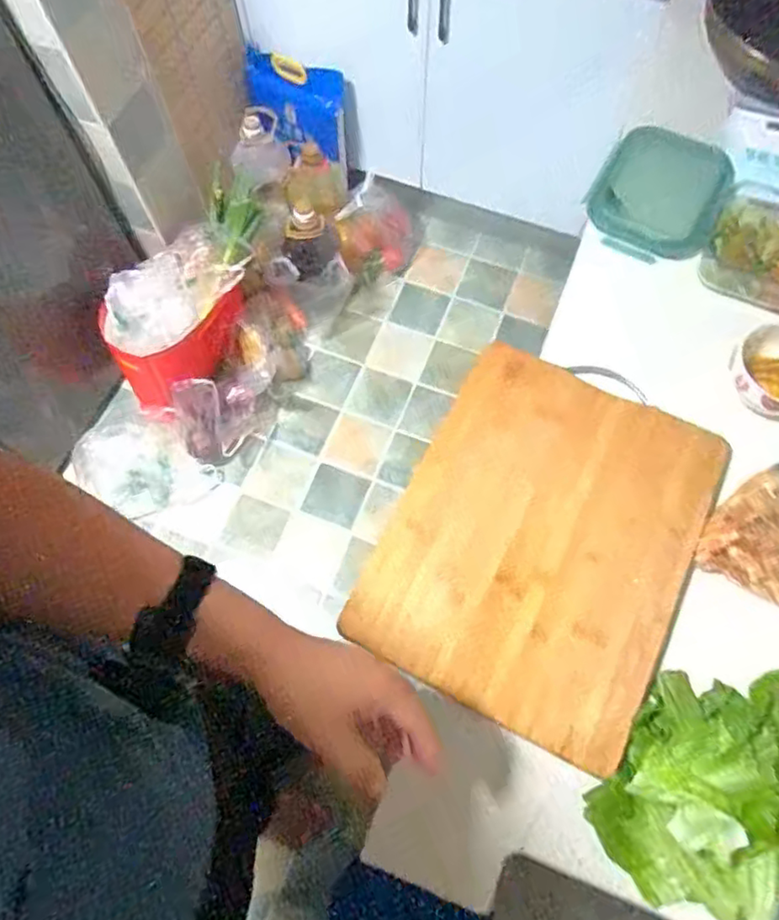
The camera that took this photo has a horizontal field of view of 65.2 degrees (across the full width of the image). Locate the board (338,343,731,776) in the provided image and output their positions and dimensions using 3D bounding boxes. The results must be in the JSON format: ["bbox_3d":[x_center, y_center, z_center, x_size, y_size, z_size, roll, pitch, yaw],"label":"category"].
[{"bbox_3d":[0.161,0.075,0.645,0.296,0.020,0.377,26,72,10],"label":"board"}]

